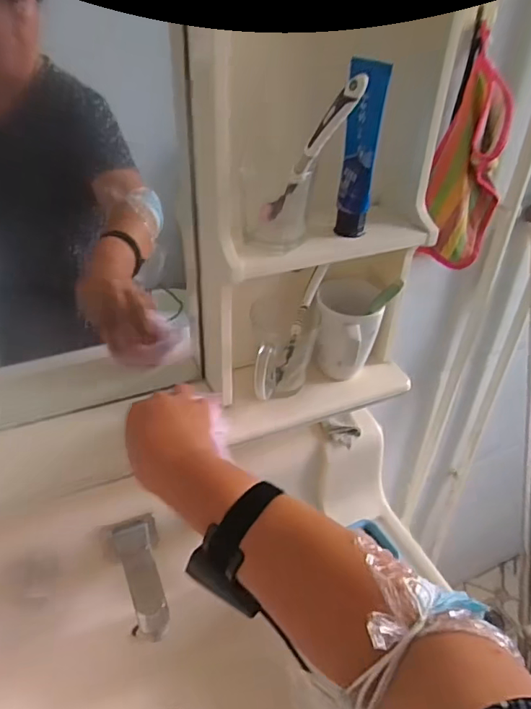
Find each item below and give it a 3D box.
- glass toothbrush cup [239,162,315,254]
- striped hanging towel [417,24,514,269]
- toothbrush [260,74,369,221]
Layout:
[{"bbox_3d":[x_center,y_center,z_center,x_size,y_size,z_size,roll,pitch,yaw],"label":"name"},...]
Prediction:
[{"bbox_3d":[0.010,-0.150,0.513,0.067,0.091,0.064,4,37,0],"label":"glass toothbrush cup"},{"bbox_3d":[0.234,-0.213,0.601,0.077,0.212,0.058,23,41,24],"label":"striped hanging towel"},{"bbox_3d":[0.036,-0.169,0.449,0.018,0.176,0.014,-19,79,-27],"label":"toothbrush"}]

